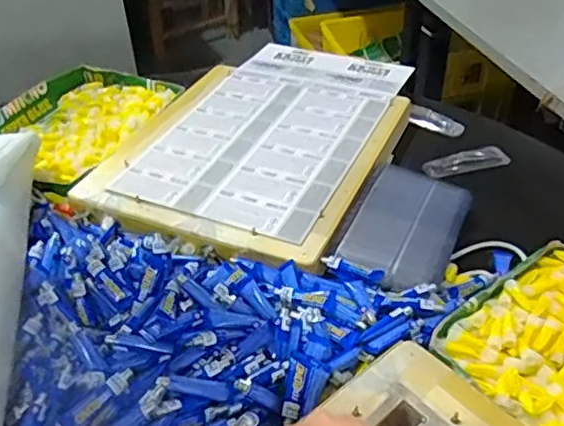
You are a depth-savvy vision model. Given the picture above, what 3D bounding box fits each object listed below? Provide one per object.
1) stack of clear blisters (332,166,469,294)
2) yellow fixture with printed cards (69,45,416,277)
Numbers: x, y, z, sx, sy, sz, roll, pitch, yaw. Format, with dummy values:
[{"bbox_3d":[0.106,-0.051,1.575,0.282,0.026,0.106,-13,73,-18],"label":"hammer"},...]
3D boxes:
[{"bbox_3d":[0.129,0.008,0.611,0.099,0.018,0.165,15,43,20],"label":"stack of clear blisters"},{"bbox_3d":[-0.020,-0.115,0.760,0.311,0.023,0.436,13,42,18],"label":"yellow fixture with printed cards"}]

